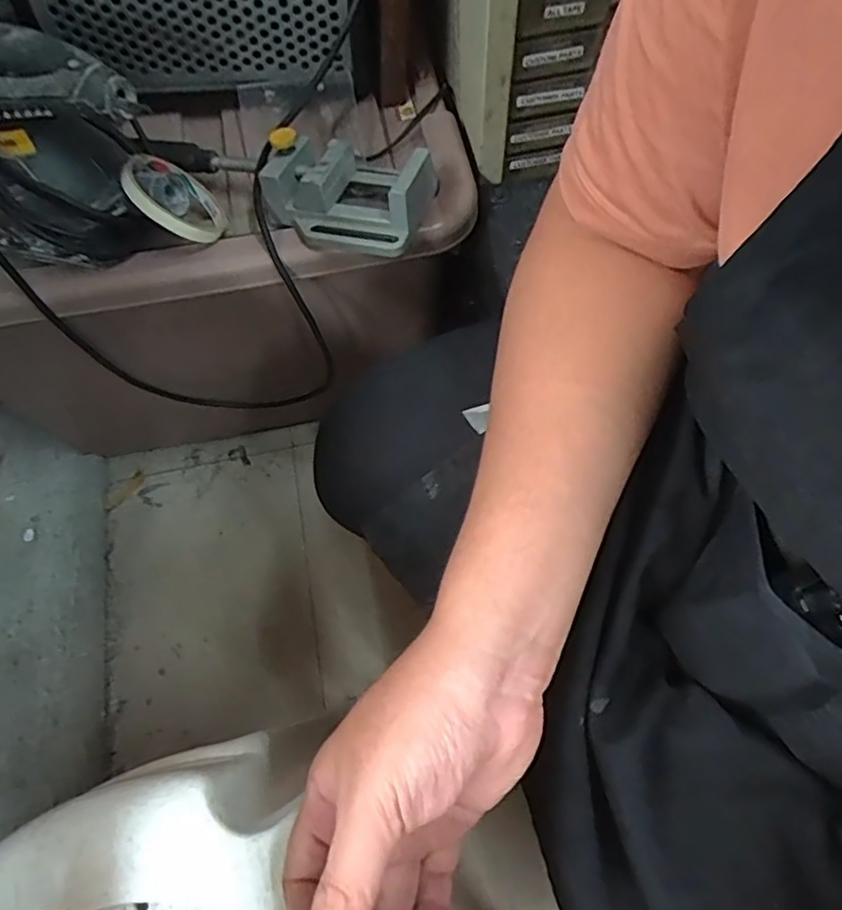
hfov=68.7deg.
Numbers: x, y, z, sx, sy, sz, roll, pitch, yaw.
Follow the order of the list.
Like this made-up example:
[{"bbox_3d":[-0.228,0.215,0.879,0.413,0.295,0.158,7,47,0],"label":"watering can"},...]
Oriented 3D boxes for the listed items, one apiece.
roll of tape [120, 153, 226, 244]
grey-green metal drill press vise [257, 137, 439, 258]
[{"bbox_3d":[-0.214,-0.224,0.534,0.017,0.087,0.074,-32,53,33],"label":"roll of tape"},{"bbox_3d":[-0.062,-0.235,0.541,0.140,0.059,0.112,10,67,7],"label":"grey-green metal drill press vise"}]

